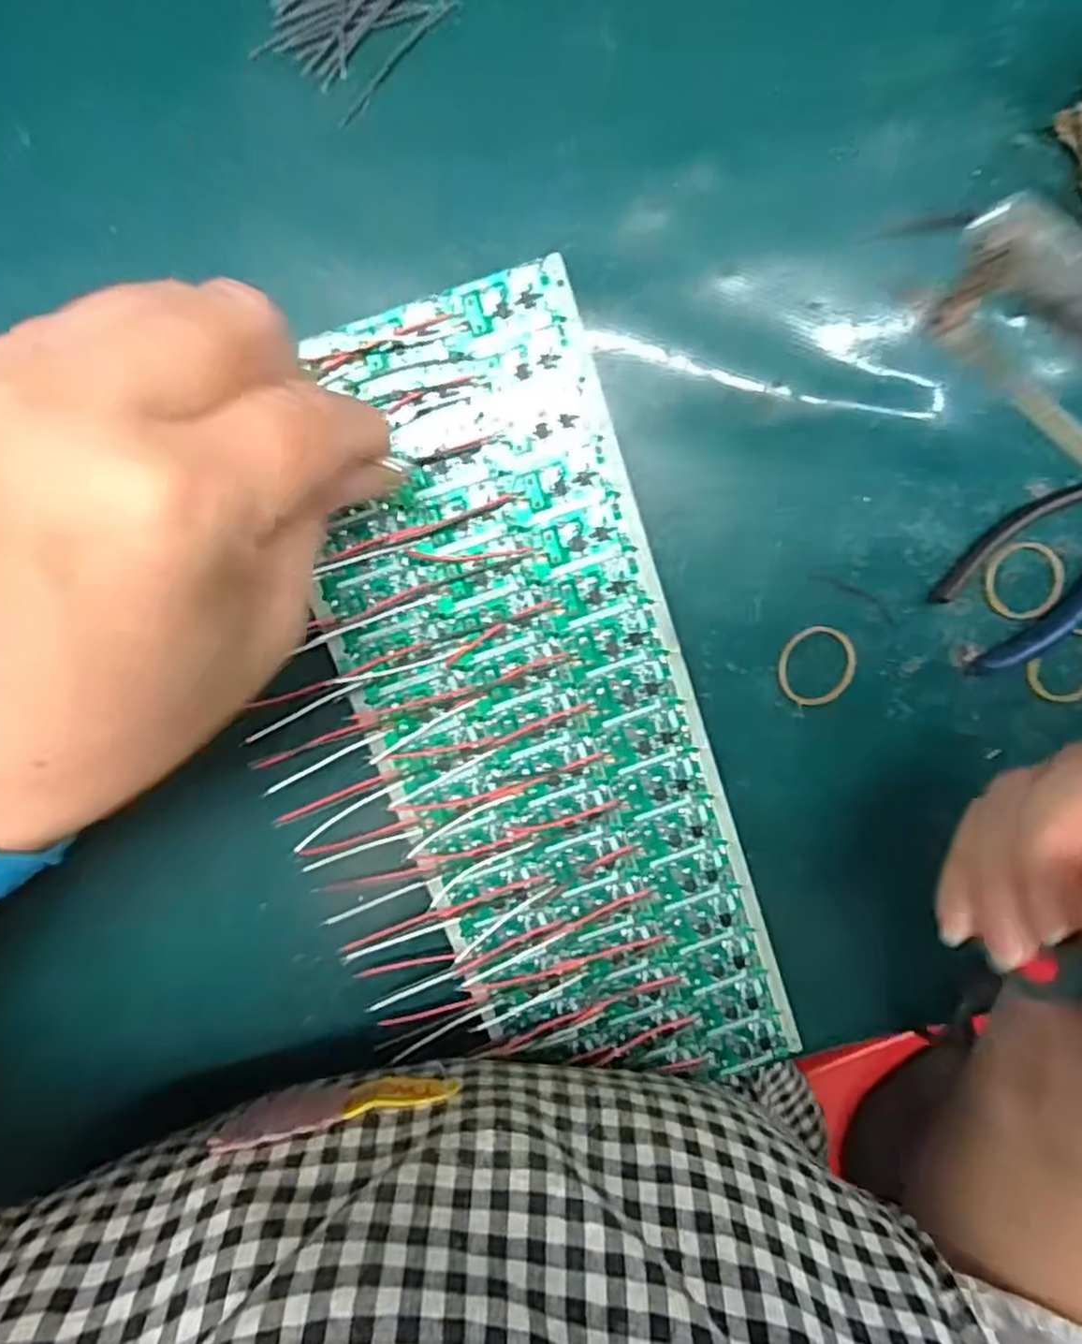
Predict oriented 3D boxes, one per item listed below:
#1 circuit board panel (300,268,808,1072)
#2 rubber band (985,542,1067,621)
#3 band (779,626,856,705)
[{"bbox_3d":[0.004,0.023,0.254,0.112,0.007,0.294,-17,102,0],"label":"circuit board panel"},{"bbox_3d":[0.183,-0.034,0.265,0.031,0.004,0.028,11,102,-7],"label":"rubber band"},{"bbox_3d":[0.105,-0.002,0.264,0.029,0.004,0.030,0,103,-5],"label":"band"}]

